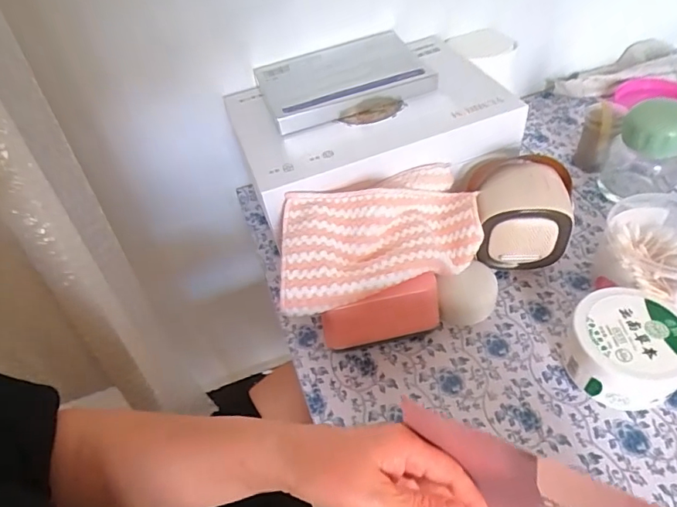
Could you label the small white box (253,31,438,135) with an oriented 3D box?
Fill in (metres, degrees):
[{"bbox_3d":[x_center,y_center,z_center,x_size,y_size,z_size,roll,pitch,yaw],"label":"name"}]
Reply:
[{"bbox_3d":[0.009,-0.204,0.542,0.189,0.022,0.118,-19,48,-7],"label":"small white box"}]

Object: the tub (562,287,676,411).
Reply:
[{"bbox_3d":[0.248,0.083,0.414,0.089,0.057,0.094,-5,48,5],"label":"tub"}]

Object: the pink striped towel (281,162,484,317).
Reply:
[{"bbox_3d":[0.038,-0.014,0.457,0.206,0.068,0.112,-19,48,-7],"label":"pink striped towel"}]

